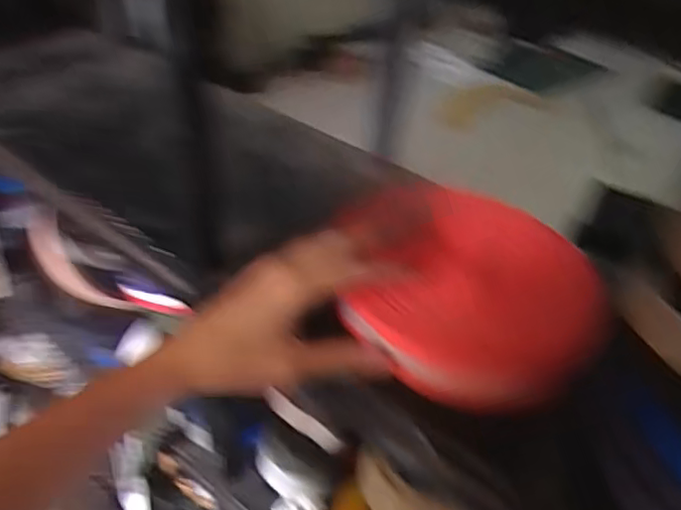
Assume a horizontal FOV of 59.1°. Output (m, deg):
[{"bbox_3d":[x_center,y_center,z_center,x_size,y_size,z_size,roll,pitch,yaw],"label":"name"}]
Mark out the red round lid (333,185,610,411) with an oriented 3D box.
[{"bbox_3d":[0.074,0.015,0.392,0.152,0.030,0.180,-34,62,-24],"label":"red round lid"}]

